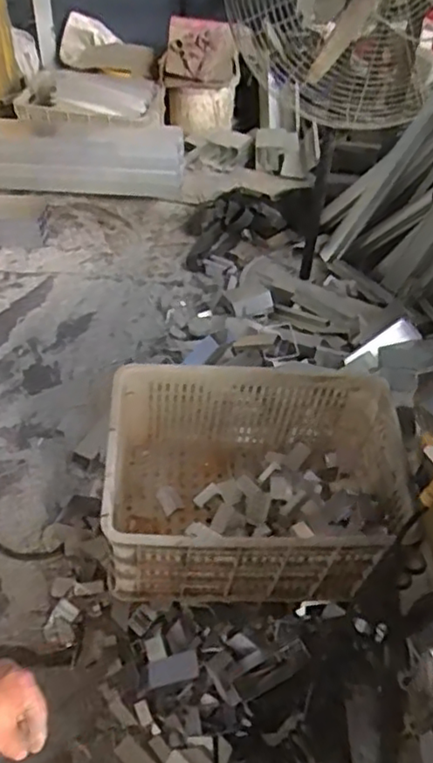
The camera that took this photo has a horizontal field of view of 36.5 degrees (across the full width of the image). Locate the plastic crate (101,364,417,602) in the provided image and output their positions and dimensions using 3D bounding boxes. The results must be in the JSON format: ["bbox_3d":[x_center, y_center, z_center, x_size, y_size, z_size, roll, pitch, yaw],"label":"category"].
[{"bbox_3d":[0.071,0.197,1.205,0.516,0.263,0.364,2,46,-2],"label":"plastic crate"}]

